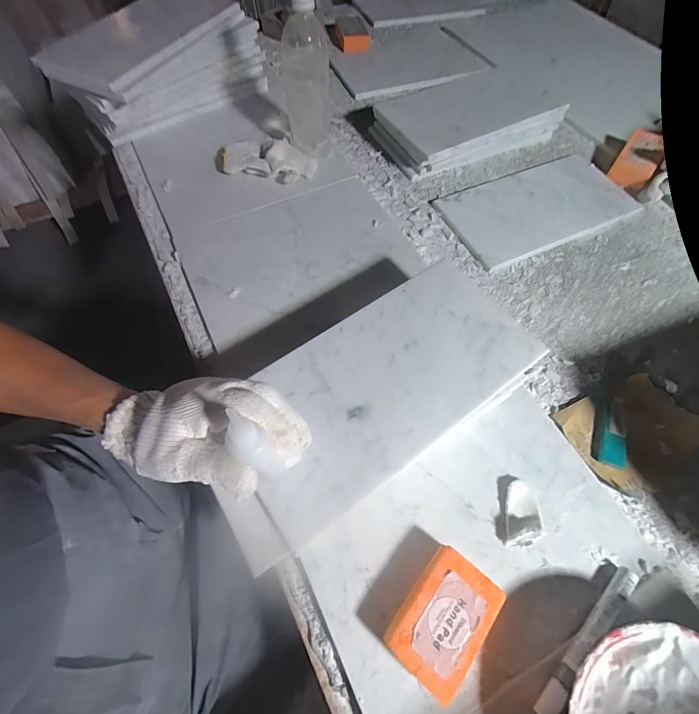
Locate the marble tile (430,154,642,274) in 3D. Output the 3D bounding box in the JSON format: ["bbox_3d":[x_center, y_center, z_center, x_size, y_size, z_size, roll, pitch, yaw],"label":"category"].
[{"bbox_3d":[0.302,-0.244,0.560,0.308,0.010,0.158,-23,66,-13],"label":"marble tile"}]

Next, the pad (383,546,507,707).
[{"bbox_3d":[0.077,0.217,0.294,0.059,0.035,0.091,39,68,16],"label":"pad"}]

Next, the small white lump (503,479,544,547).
[{"bbox_3d":[0.170,0.152,0.336,0.031,0.019,0.060,12,63,4],"label":"small white lump"}]

